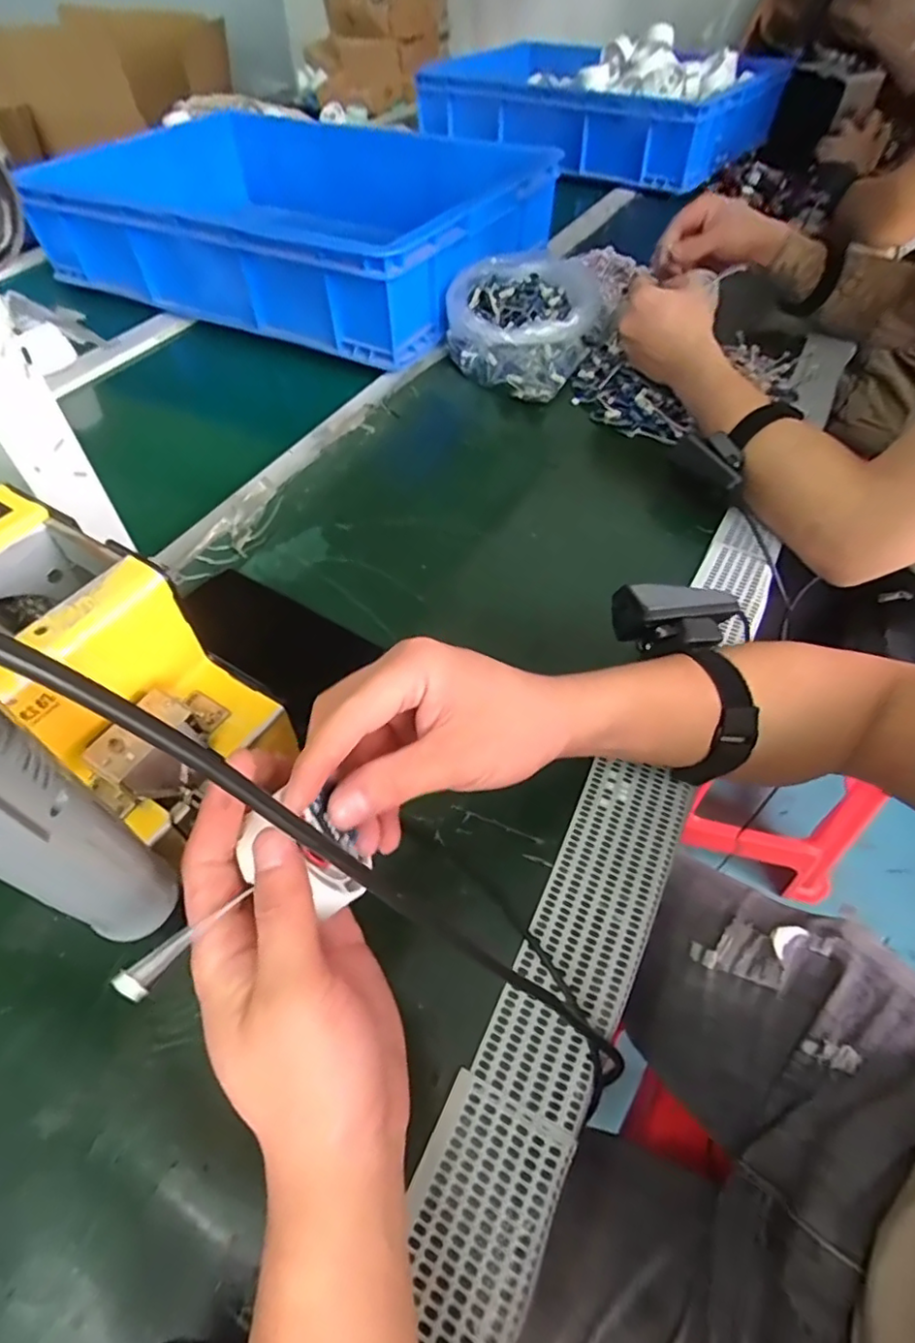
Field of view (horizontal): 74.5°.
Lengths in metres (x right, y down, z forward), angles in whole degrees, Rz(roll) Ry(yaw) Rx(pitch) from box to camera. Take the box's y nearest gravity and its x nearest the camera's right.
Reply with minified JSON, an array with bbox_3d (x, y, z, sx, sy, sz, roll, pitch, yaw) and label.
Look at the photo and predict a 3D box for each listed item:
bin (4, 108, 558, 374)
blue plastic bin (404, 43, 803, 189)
[{"bbox_3d":[-0.236,-0.623,0.821,0.645,0.119,0.417,26,57,19],"label":"bin"},{"bbox_3d":[0.257,-1.084,1.154,0.579,0.124,0.384,36,61,24],"label":"blue plastic bin"}]

